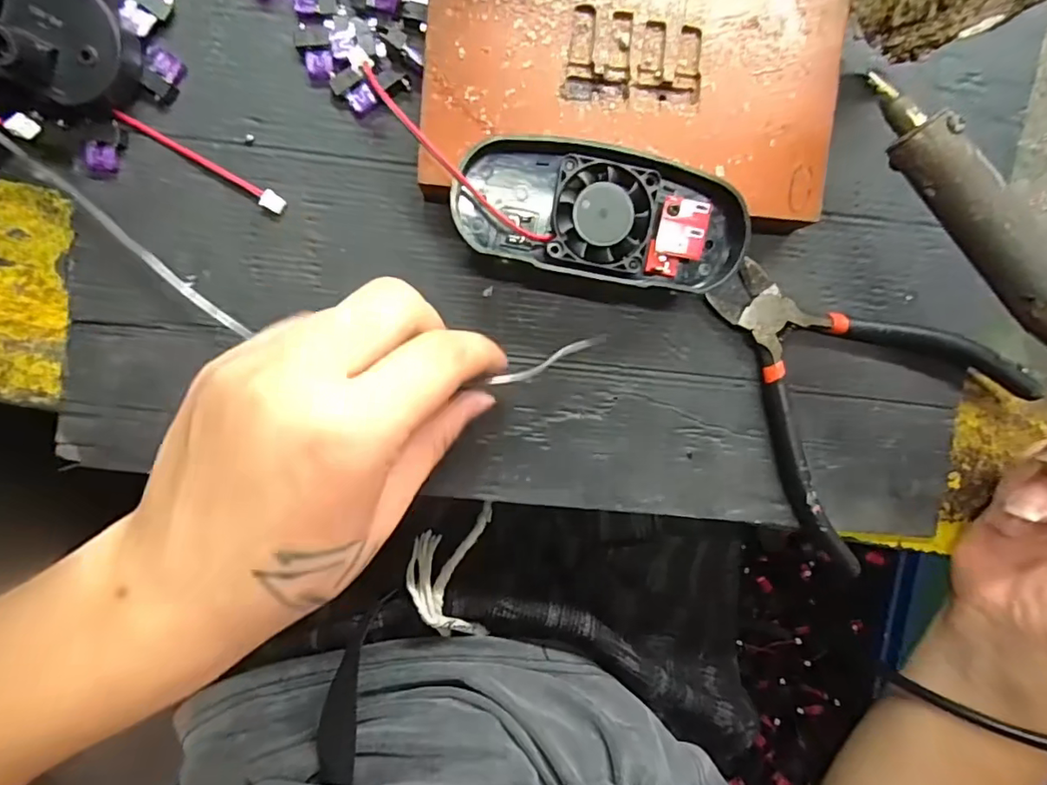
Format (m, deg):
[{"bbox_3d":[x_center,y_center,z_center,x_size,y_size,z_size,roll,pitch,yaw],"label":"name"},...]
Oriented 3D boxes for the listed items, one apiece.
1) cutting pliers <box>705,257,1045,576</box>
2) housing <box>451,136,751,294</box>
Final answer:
[{"bbox_3d":[0.143,-0.004,0.254,0.135,0.016,0.118,41,92,-6],"label":"cutting pliers"},{"bbox_3d":[0.031,-0.070,0.222,0.114,0.018,0.046,10,95,-4],"label":"housing"}]

